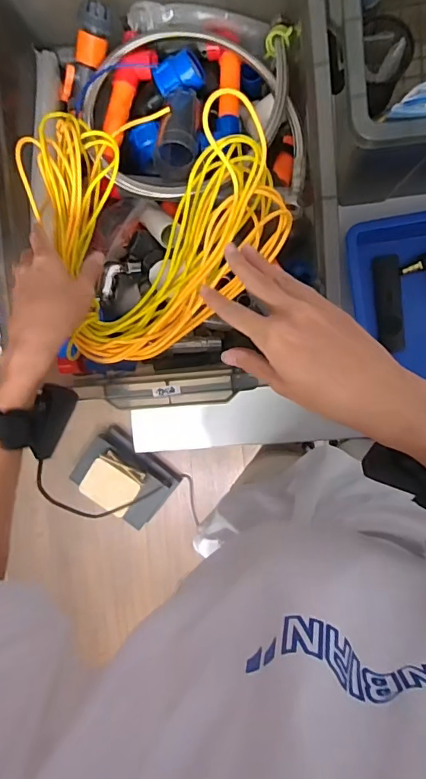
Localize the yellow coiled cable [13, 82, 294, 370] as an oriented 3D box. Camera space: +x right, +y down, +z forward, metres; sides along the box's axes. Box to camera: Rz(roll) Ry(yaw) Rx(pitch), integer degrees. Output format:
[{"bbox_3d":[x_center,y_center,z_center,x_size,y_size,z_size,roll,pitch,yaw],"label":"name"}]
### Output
[{"bbox_3d":[-0.061,-0.183,0.486,0.252,0.066,0.264,-15,93,8],"label":"yellow coiled cable"}]

